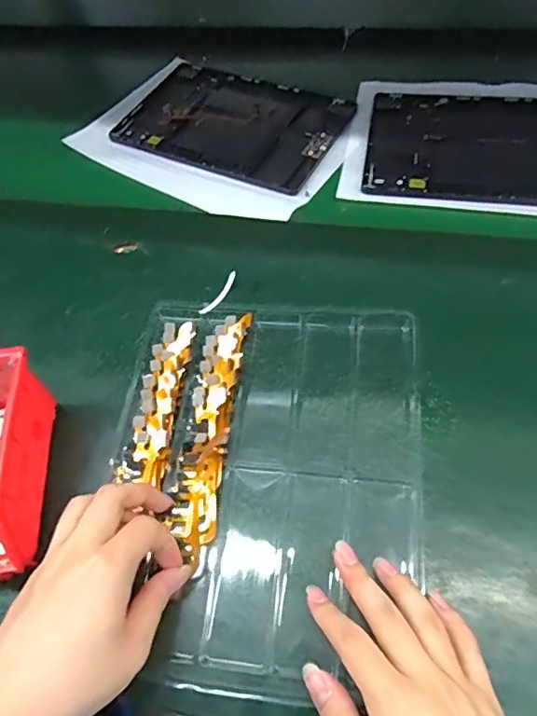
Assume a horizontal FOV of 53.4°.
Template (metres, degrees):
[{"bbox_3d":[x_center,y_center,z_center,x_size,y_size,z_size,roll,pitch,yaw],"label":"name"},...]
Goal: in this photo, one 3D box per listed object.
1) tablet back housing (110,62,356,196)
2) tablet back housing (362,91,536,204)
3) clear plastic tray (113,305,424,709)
[{"bbox_3d":[-0.040,-0.263,0.593,0.235,0.012,0.158,24,64,17],"label":"tablet back housing"},{"bbox_3d":[0.222,-0.213,0.537,0.235,0.009,0.163,7,60,8],"label":"tablet back housing"},{"bbox_3d":[-0.004,0.077,0.379,0.211,0.012,0.268,4,60,7],"label":"clear plastic tray"}]

